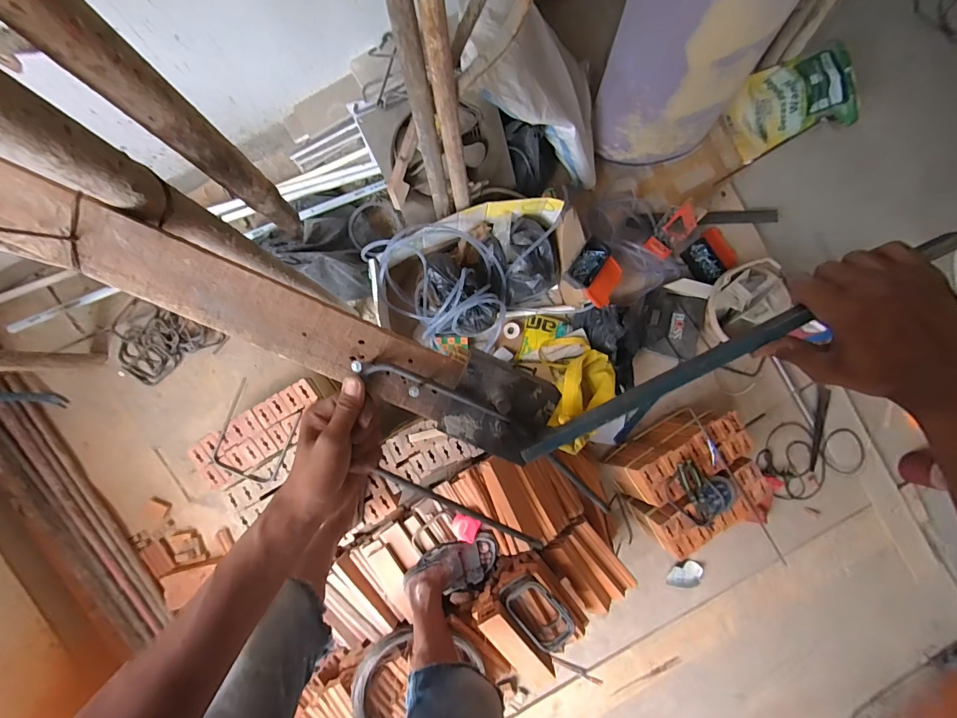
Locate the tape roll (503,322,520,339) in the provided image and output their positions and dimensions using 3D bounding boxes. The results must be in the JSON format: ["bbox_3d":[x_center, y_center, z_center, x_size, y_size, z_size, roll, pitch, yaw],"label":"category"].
[{"bbox_3d":[0.106,-0.090,1.327,0.049,0.015,0.053,9,90,-5],"label":"tape roll"}]

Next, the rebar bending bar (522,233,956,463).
[{"bbox_3d":[0.205,-0.006,0.340,0.374,0.015,0.014,-28,93,6],"label":"rebar bending bar"}]

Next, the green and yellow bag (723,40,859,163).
[{"bbox_3d":[1.017,-0.831,1.330,0.357,0.124,0.254,-22,93,-5],"label":"green and yellow bag"}]

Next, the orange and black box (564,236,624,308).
[{"bbox_3d":[0.341,-0.248,1.176,0.154,0.051,0.153,34,88,-5],"label":"orange and black box"}]

